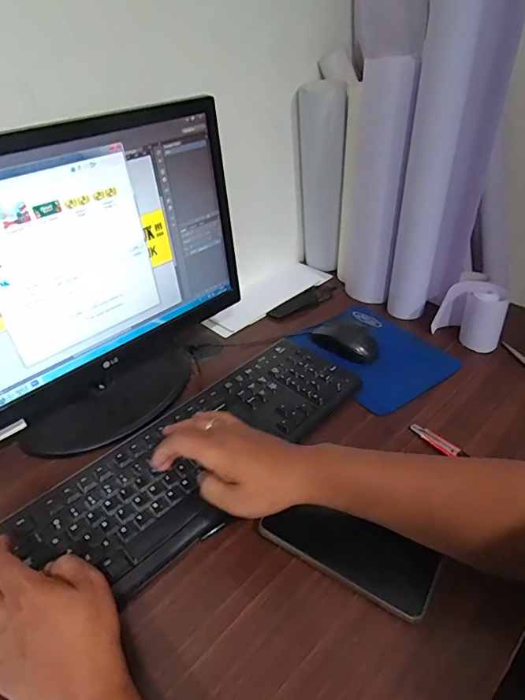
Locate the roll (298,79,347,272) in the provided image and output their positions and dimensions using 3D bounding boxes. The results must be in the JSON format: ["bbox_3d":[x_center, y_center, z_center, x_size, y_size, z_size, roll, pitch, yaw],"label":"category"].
[{"bbox_3d":[0.101,-0.305,0.833,0.083,0.315,0.072,1,37,4],"label":"roll"}]

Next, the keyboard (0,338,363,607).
[{"bbox_3d":[-0.061,0.111,0.536,0.155,0.017,0.413,28,48,34],"label":"keyboard"}]

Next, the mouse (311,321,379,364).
[{"bbox_3d":[0.126,-0.015,0.692,0.108,0.033,0.052,20,43,27],"label":"mouse"}]

